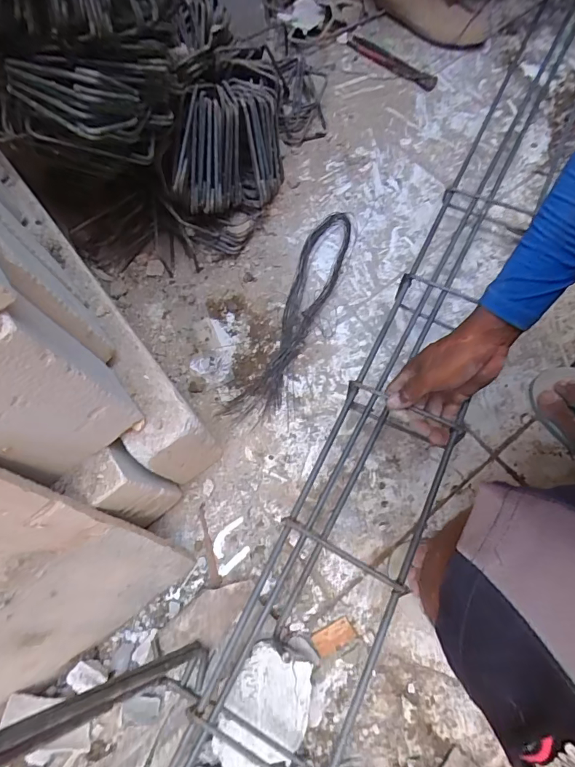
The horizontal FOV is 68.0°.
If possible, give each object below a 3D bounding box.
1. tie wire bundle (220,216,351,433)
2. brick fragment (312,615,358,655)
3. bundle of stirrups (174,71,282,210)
[{"bbox_3d":[0.018,-0.124,0.691,0.075,0.026,0.400,23,72,10],"label":"tie wire bundle"},{"bbox_3d":[0.059,0.322,0.542,0.053,0.004,0.029,-26,71,-8],"label":"brick fragment"},{"bbox_3d":[-0.083,-0.359,0.675,0.118,0.158,0.216,9,70,5],"label":"bundle of stirrups"}]

